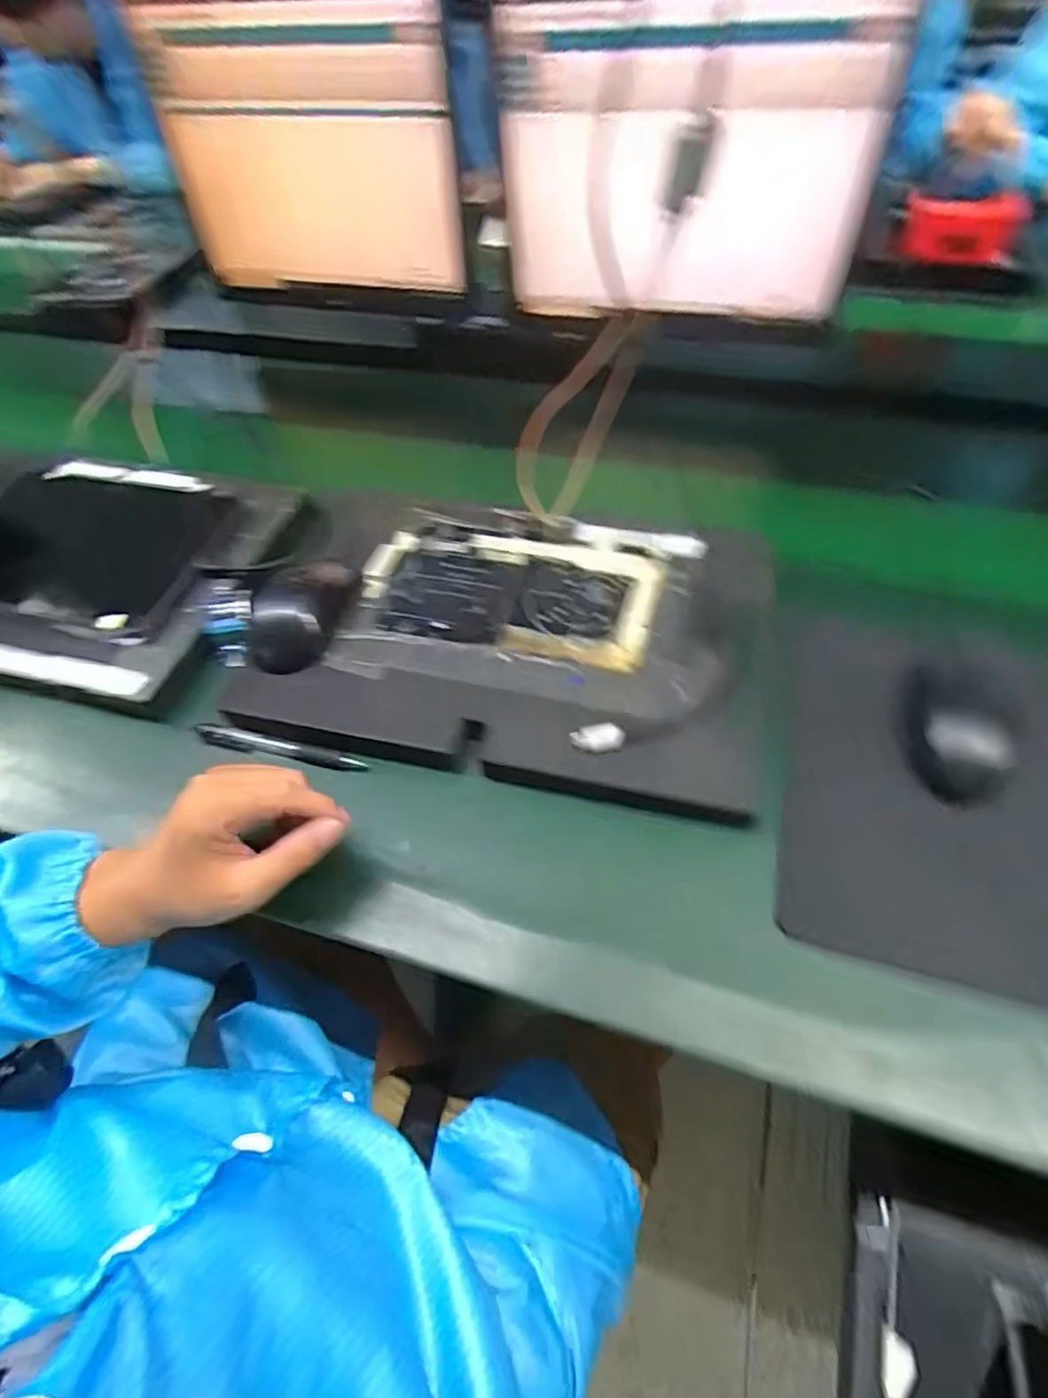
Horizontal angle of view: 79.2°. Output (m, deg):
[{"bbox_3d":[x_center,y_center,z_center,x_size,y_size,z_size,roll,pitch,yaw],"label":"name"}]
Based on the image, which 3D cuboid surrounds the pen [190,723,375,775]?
[{"bbox_3d":[-0.181,0.037,0.469,0.135,0.012,0.014,9,54,11],"label":"pen"}]

